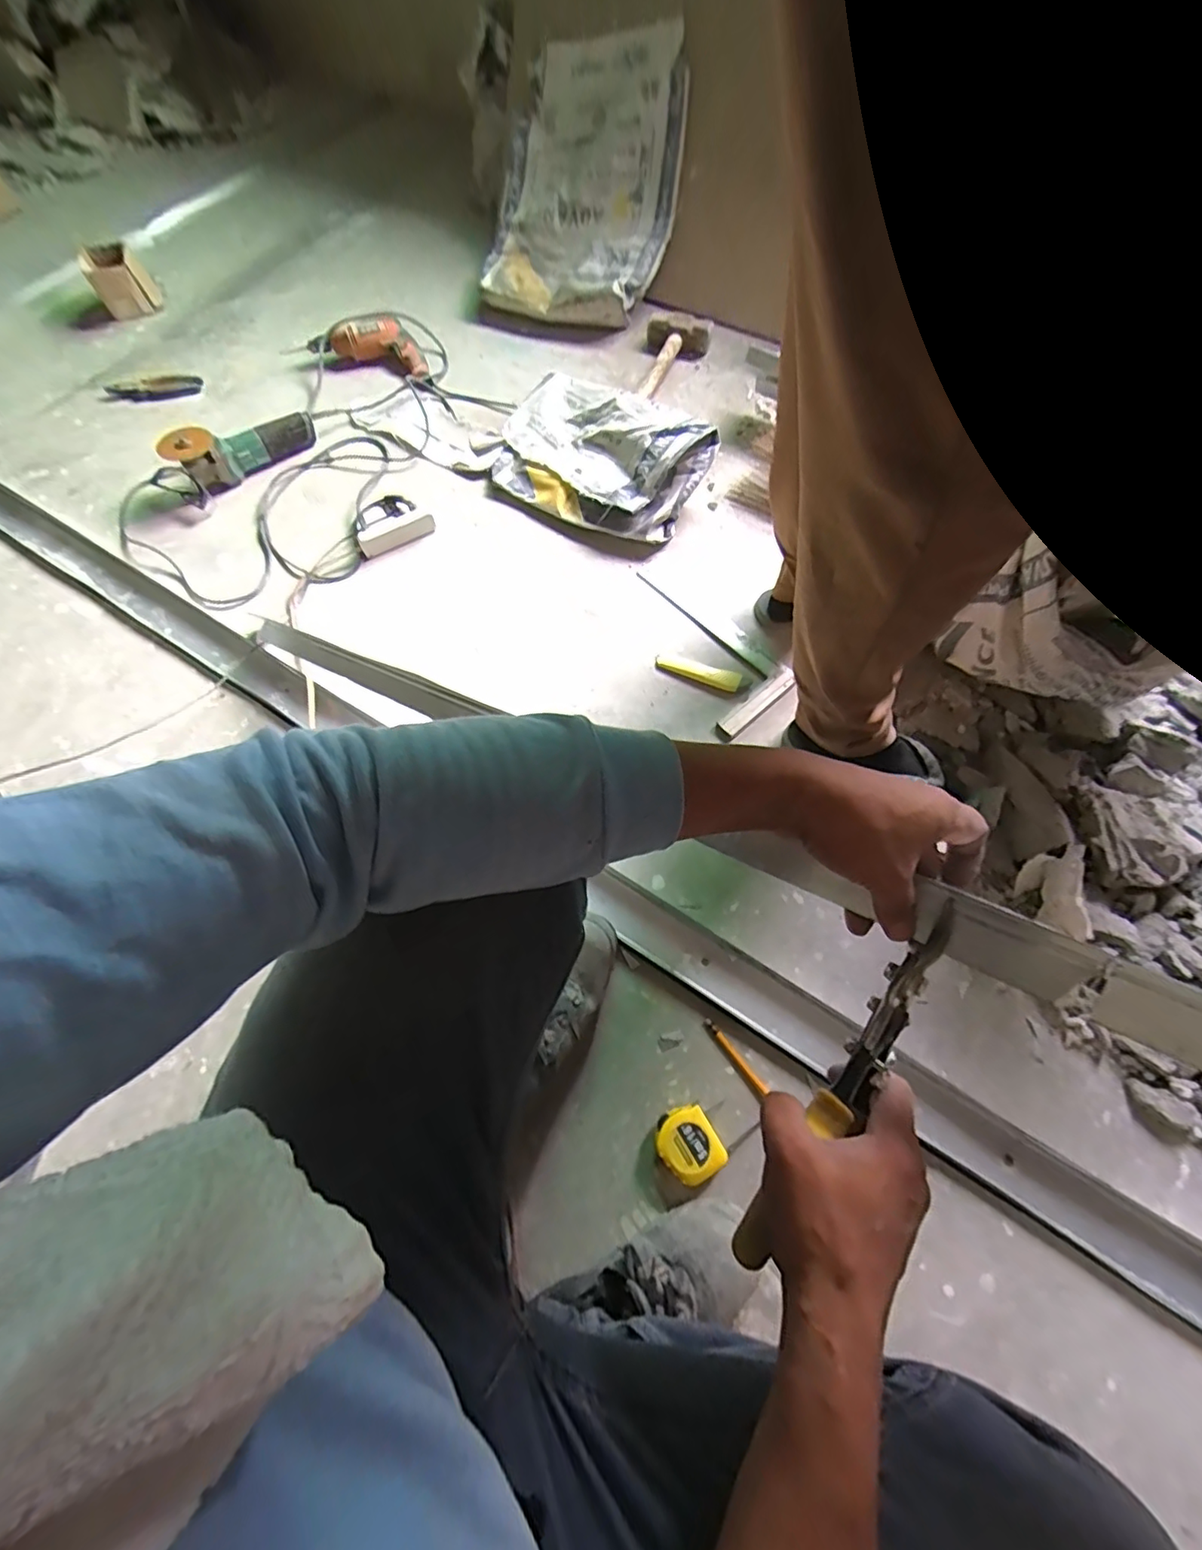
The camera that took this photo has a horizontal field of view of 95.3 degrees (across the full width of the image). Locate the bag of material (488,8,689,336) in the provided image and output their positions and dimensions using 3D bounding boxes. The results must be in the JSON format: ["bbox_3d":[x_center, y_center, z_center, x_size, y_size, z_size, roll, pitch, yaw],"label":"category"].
[{"bbox_3d":[-0.046,-1.333,1.242,0.433,0.289,0.563,8,66,6],"label":"bag of material"}]

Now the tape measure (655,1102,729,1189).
[{"bbox_3d":[0.100,0.424,0.631,0.064,0.031,0.071,-30,68,-11],"label":"tape measure"}]

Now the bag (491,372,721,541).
[{"bbox_3d":[-0.018,-0.621,1.050,0.440,0.114,0.274,30,71,15],"label":"bag"}]

